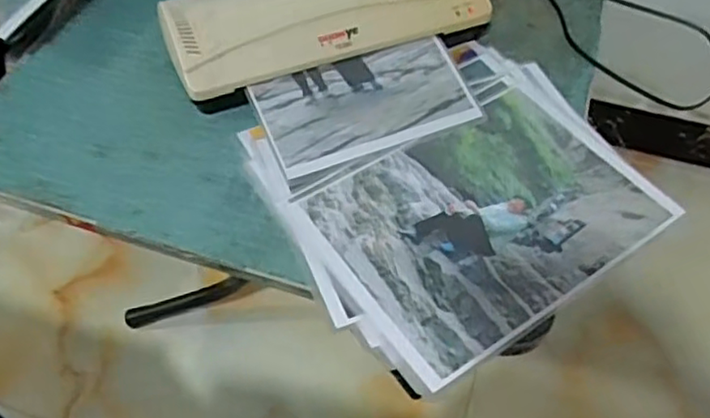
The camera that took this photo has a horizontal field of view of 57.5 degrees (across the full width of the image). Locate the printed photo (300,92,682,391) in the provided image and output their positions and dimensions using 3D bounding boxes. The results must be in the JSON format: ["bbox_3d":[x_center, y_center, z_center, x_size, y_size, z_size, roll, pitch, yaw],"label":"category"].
[{"bbox_3d":[0.119,0.002,0.586,0.287,0.009,0.204,-29,59,-21],"label":"printed photo"}]

